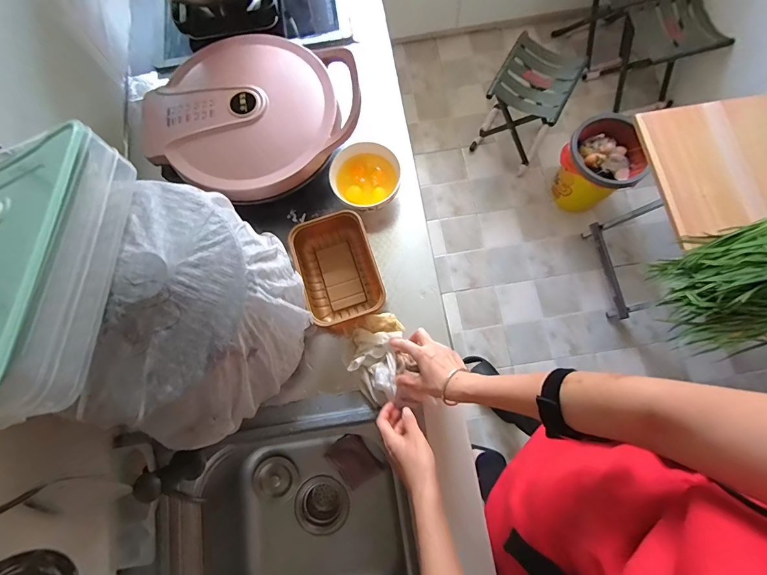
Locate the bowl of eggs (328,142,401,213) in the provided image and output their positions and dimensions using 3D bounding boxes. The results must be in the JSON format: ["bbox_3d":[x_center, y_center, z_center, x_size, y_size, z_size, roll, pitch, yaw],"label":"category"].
[{"bbox_3d":[-0.033,-0.198,0.702,0.123,0.066,0.127,0,77,2],"label":"bowl of eggs"}]

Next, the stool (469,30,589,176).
[{"bbox_3d":[0.596,-0.772,1.596,0.280,0.407,0.334,28,79,8],"label":"stool"}]

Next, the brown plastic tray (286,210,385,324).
[{"bbox_3d":[-0.082,-0.040,0.669,0.132,0.068,0.191,-18,77,-2],"label":"brown plastic tray"}]

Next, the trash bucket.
[{"bbox_3d":[0.856,-0.482,1.542,0.285,0.319,0.289,0,77,2],"label":"trash bucket"}]

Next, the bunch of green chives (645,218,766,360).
[{"bbox_3d":[0.925,-0.016,0.917,0.445,0.140,0.286,-16,77,-2],"label":"bunch of green chives"}]

